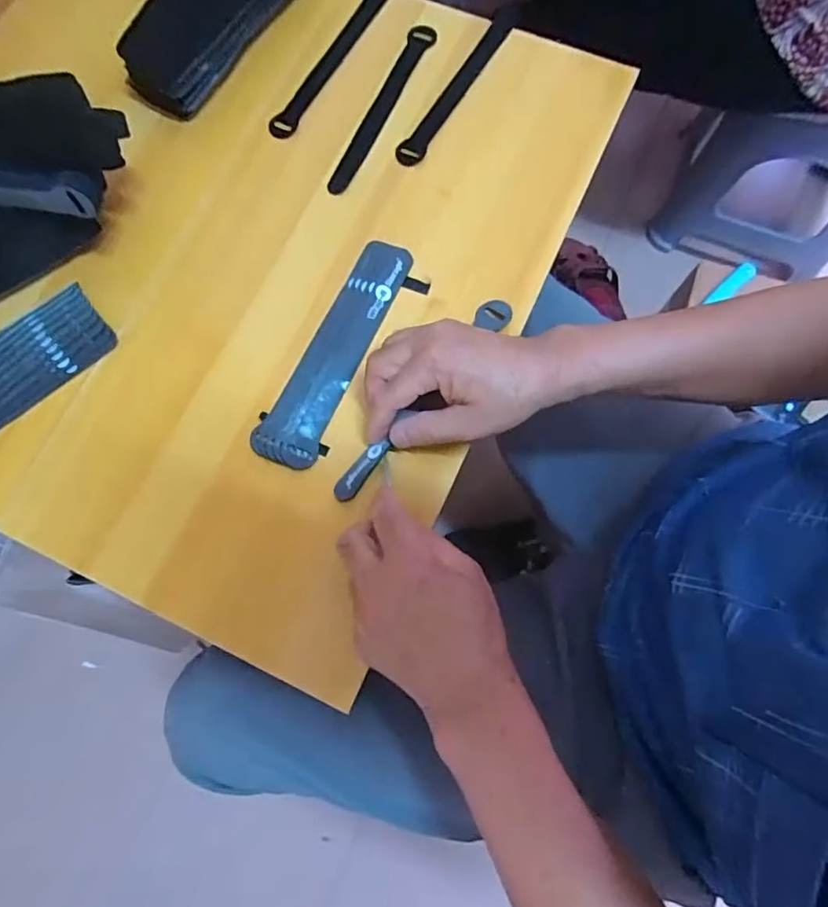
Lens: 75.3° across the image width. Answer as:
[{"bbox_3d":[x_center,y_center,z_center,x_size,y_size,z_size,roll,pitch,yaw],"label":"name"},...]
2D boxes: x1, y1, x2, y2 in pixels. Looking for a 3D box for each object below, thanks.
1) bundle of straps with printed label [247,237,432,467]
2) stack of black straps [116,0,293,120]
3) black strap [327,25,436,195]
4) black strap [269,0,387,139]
[{"bbox_3d":[-0.060,-0.081,0.428,0.060,0.013,0.199,29,78,8],"label":"bundle of straps with printed label"},{"bbox_3d":[-0.167,-0.385,0.470,0.066,0.064,0.201,45,93,11],"label":"stack of black straps"},{"bbox_3d":[-0.030,-0.321,0.495,0.023,0.010,0.200,27,76,-5],"label":"black strap"},{"bbox_3d":[-0.076,-0.371,0.503,0.027,0.006,0.189,30,81,10],"label":"black strap"}]

